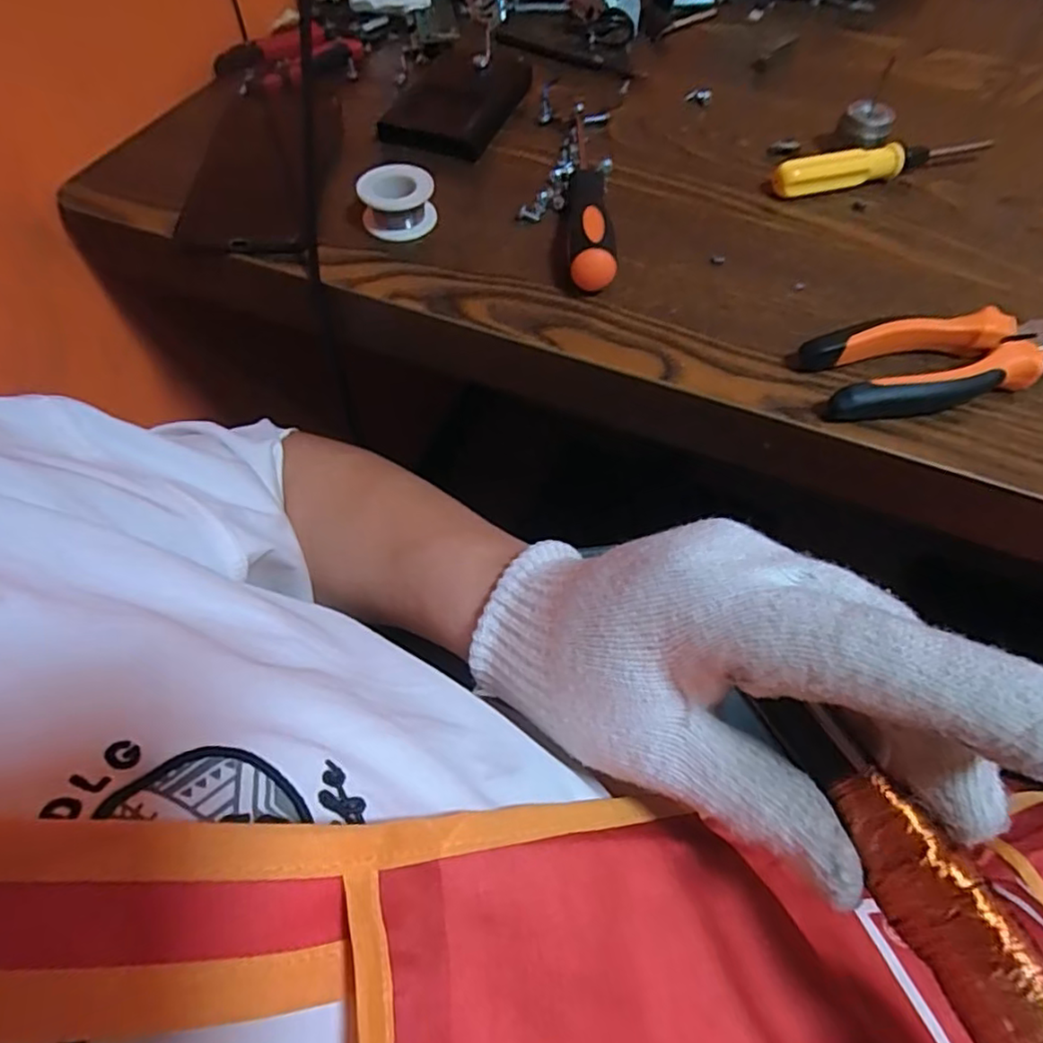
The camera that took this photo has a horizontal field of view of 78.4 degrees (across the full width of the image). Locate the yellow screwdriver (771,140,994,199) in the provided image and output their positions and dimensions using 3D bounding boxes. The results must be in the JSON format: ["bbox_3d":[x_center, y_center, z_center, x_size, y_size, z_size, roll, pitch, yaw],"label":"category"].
[{"bbox_3d":[0.231,-0.226,0.403,0.157,0.024,0.018,-14,58,-10],"label":"yellow screwdriver"}]

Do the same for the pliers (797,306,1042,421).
[{"bbox_3d":[0.215,-0.077,0.308,0.147,0.022,0.044,-7,57,-6],"label":"pliers"}]

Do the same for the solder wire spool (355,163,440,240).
[{"bbox_3d":[-0.074,-0.191,0.382,0.042,0.025,0.042,0,57,-1],"label":"solder wire spool"}]

